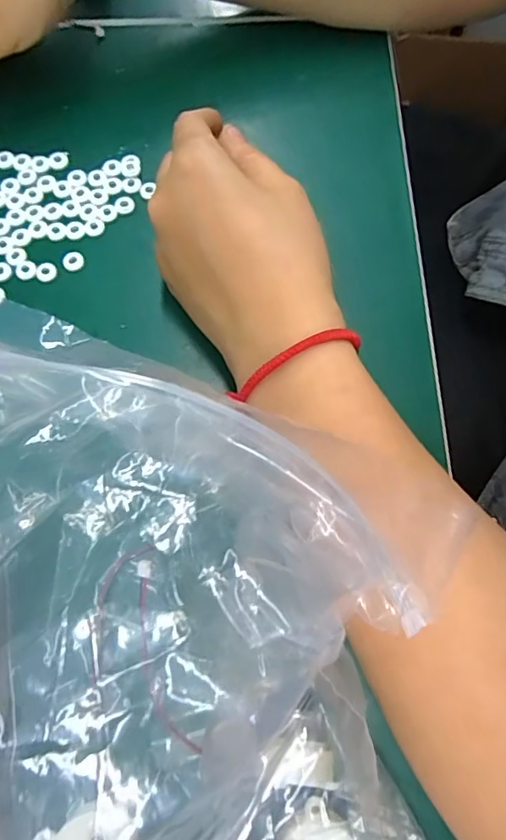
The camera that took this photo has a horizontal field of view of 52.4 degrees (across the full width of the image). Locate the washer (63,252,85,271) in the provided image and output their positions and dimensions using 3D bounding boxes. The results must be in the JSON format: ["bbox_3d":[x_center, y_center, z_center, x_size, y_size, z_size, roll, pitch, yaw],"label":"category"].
[{"bbox_3d":[-0.097,-0.086,0.278,0.011,0.004,0.010,-17,89,-7],"label":"washer"}]

